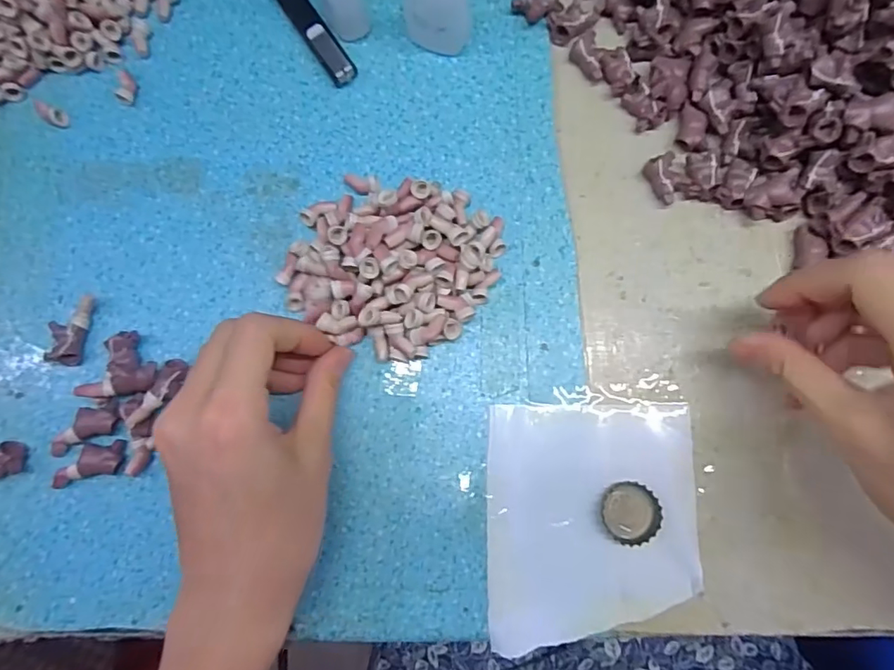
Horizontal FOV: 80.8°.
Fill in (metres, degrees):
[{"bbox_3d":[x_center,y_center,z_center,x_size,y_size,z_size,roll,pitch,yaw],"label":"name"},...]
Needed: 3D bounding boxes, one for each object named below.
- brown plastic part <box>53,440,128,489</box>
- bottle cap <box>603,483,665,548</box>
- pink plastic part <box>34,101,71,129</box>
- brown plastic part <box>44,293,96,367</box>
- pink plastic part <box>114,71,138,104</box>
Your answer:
[{"bbox_3d":[-0.179,0.064,0.263,0.038,0.010,0.016,-13,82,1],"label":"brown plastic part"},{"bbox_3d":[0.088,0.085,0.251,0.027,0.006,0.028,0,82,2],"label":"bottle cap"},{"bbox_3d":[-0.222,-0.124,0.294,0.025,0.004,0.010,35,85,6],"label":"pink plastic part"},{"bbox_3d":[-0.196,-0.003,0.273,0.015,0.013,0.037,11,83,4],"label":"brown plastic part"},{"bbox_3d":[-0.179,-0.139,0.294,0.010,0.005,0.020,0,82,2],"label":"pink plastic part"}]

